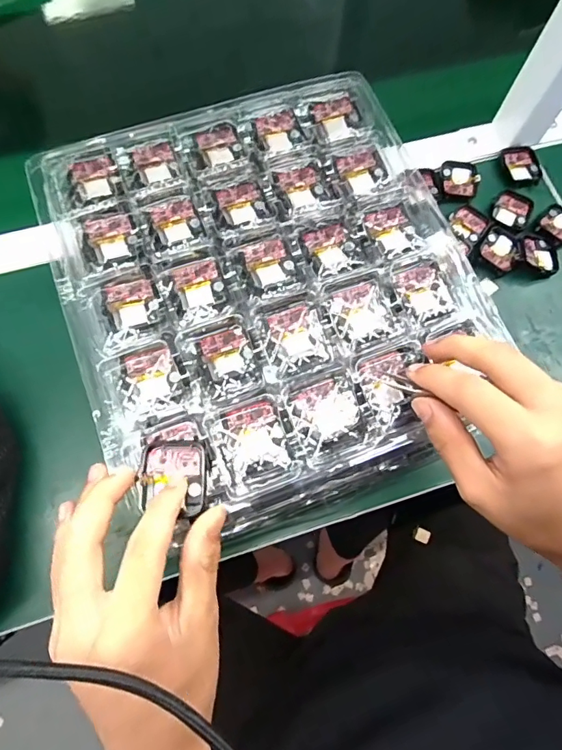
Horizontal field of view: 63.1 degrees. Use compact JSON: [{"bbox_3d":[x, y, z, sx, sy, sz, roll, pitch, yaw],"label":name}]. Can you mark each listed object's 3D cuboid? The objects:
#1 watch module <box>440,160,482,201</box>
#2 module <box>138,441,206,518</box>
[{"bbox_3d":[0.184,-0.201,0.471,0.039,0.004,0.043,8,71,0],"label":"watch module"},{"bbox_3d":[-0.061,0.059,0.262,0.035,0.005,0.041,-4,72,-4],"label":"module"}]

